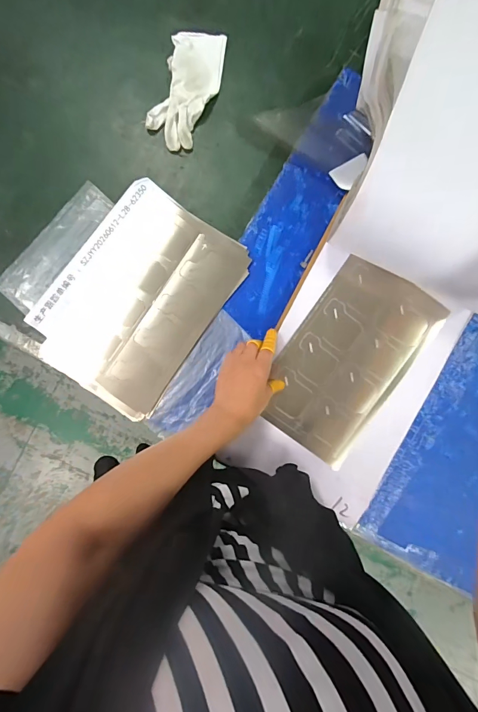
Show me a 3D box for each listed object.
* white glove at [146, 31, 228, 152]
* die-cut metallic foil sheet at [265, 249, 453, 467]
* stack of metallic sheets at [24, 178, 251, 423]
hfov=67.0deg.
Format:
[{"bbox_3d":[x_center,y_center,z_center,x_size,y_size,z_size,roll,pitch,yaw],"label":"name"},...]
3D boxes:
[{"bbox_3d":[-0.079,-0.408,0.552,0.083,0.018,0.177,18,91,0],"label":"white glove"},{"bbox_3d":[0.168,0.006,0.558,0.177,0.008,0.295,35,93,-3],"label":"die-cut metallic foil sheet"},{"bbox_3d":[-0.160,-0.088,0.569,0.233,0.011,0.316,34,91,0],"label":"stack of metallic sheets"}]

